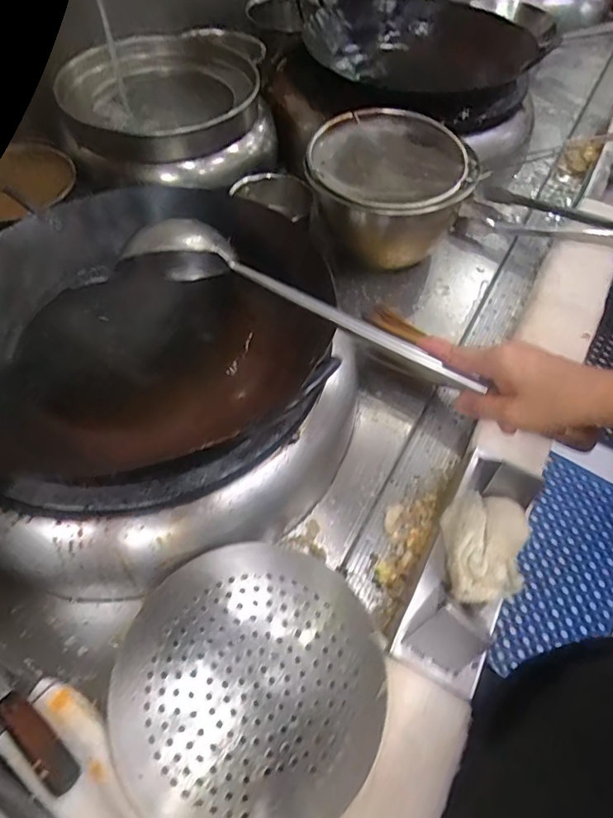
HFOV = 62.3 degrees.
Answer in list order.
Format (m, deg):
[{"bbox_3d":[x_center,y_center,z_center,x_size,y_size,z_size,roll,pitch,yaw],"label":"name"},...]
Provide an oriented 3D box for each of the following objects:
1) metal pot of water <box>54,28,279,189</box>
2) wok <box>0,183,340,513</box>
[{"bbox_3d":[-0.220,-0.496,0.862,0.330,0.145,0.273,-7,55,-6],"label":"metal pot of water"},{"bbox_3d":[-0.197,-0.067,0.618,0.423,0.173,0.421,0,54,0],"label":"wok"}]

